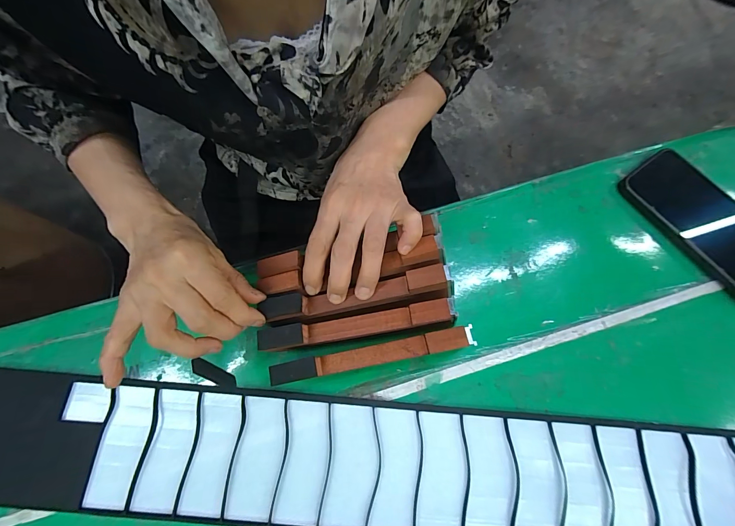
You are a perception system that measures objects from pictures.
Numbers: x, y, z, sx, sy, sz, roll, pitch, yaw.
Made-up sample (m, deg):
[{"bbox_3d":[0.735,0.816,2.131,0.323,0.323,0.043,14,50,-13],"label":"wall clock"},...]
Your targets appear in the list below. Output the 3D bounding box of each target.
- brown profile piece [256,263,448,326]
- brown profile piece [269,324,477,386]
[{"bbox_3d":[-0.010,0.026,0.255,0.139,0.018,0.022,-12,73,7],"label":"brown profile piece"},{"bbox_3d":[0.001,0.068,0.242,0.148,0.015,0.014,-14,73,8],"label":"brown profile piece"}]

